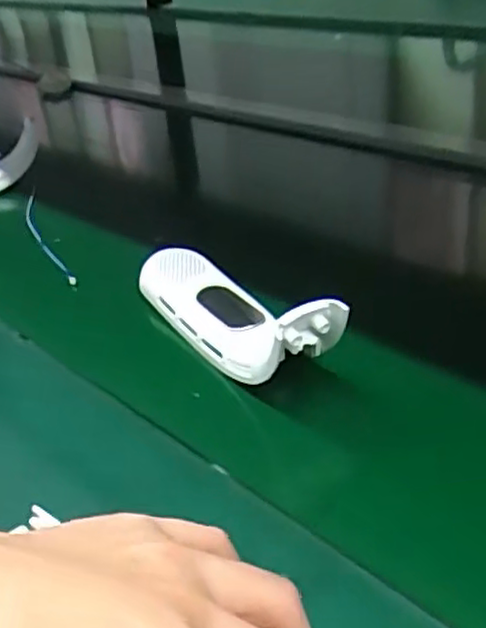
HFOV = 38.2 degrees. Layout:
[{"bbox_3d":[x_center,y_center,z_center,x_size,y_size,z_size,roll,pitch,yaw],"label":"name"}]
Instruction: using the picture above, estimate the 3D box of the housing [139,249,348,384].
[{"bbox_3d":[-0.010,-0.007,0.426,0.047,0.061,0.189,-25,36,-24],"label":"housing"}]

